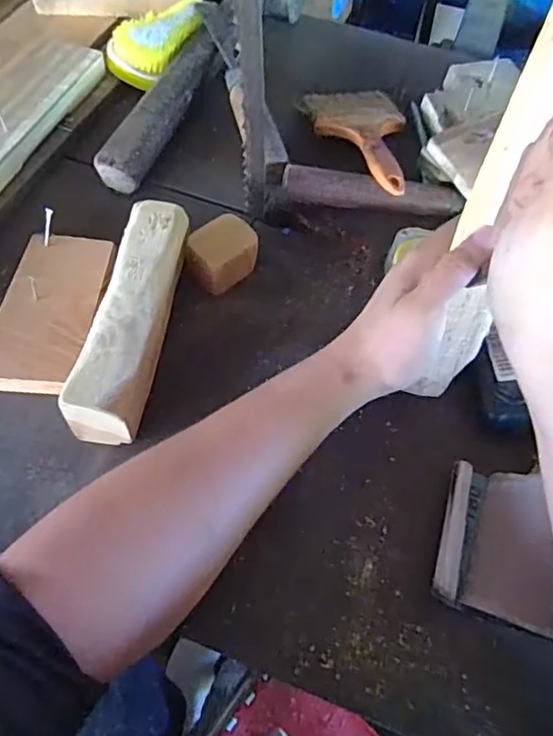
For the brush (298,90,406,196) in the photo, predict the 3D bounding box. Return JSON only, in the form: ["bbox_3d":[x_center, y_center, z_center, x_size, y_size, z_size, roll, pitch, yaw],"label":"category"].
[{"bbox_3d":[0.081,-0.215,0.520,0.091,0.013,0.187,-7,49,-5],"label":"brush"}]

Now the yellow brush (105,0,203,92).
[{"bbox_3d":[-0.116,-0.328,0.560,0.054,0.038,0.116,29,62,14],"label":"yellow brush"}]

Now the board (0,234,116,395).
[{"bbox_3d":[-0.166,-0.043,0.420,0.070,0.017,0.134,7,59,2],"label":"board"}]

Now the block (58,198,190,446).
[{"bbox_3d":[-0.099,-0.036,0.397,0.040,0.050,0.177,10,60,3],"label":"block"}]

